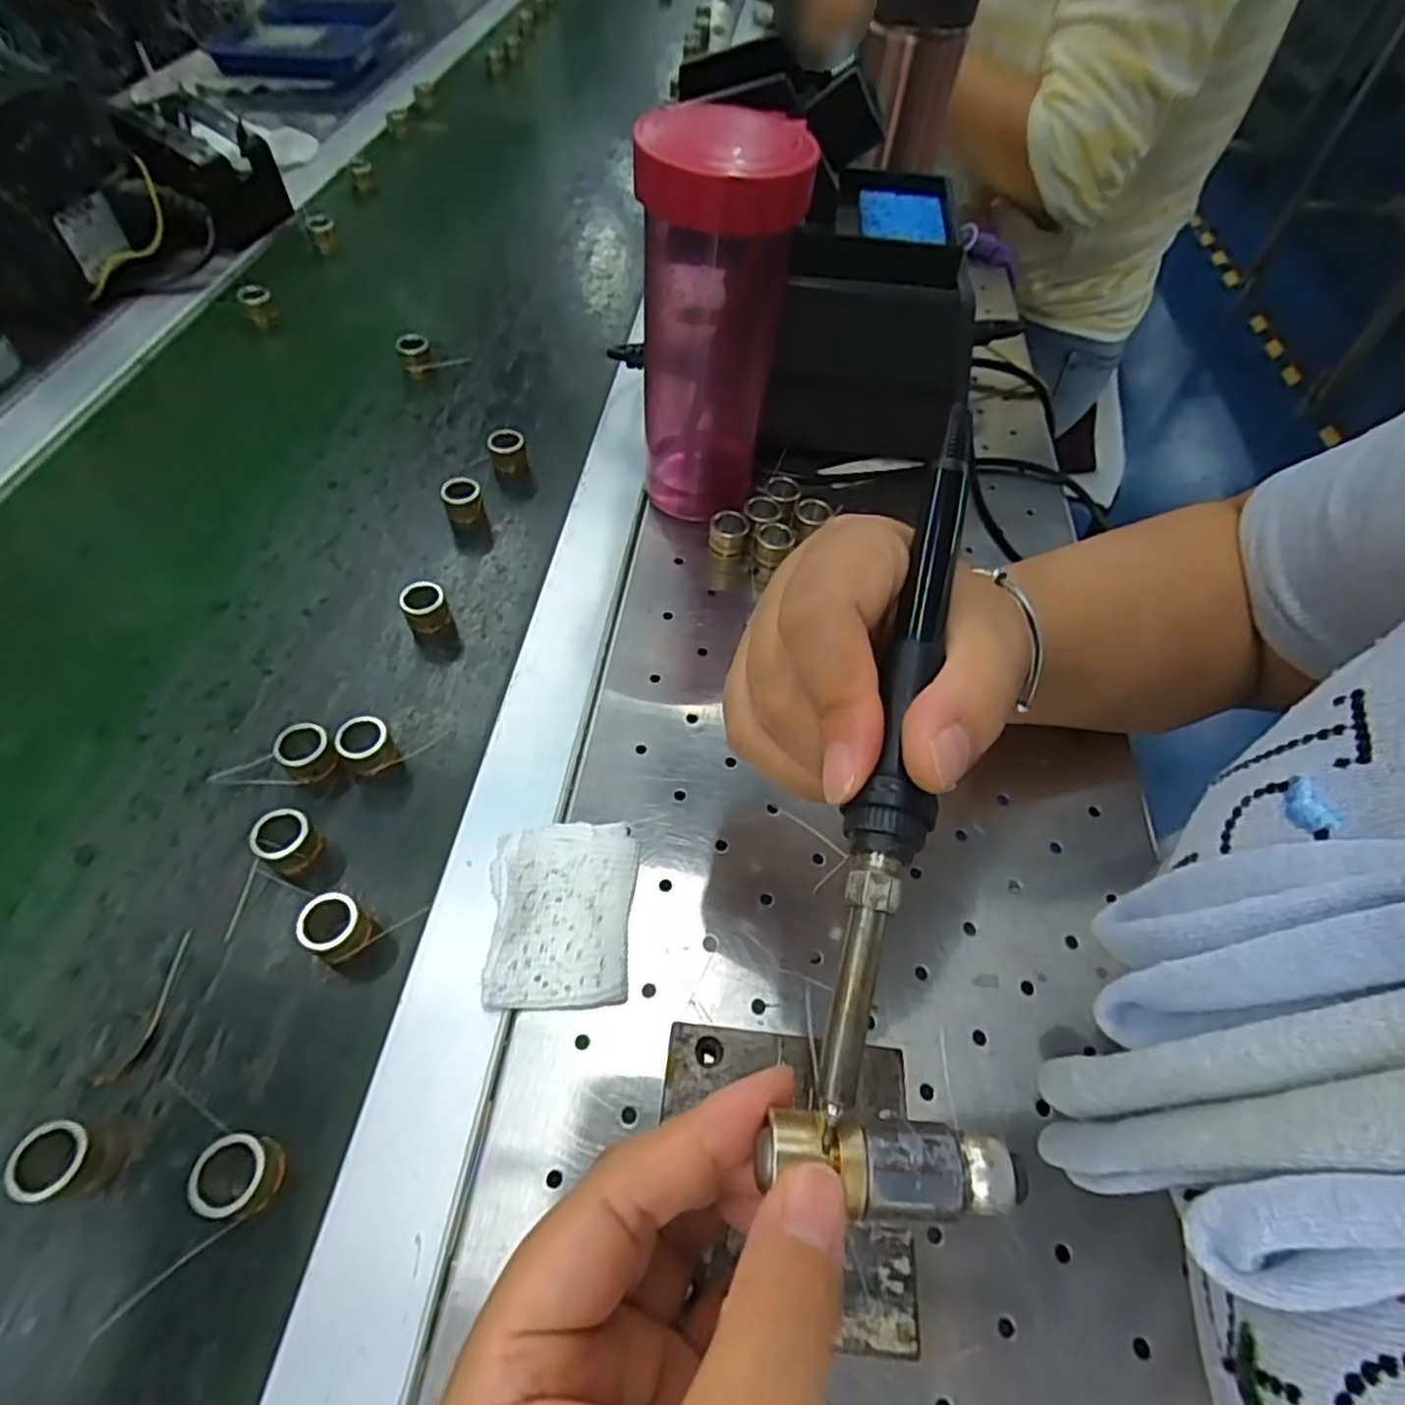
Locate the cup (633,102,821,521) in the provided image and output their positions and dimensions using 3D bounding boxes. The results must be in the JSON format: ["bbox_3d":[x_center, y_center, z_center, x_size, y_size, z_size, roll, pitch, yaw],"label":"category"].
[{"bbox_3d":[0.005,-0.167,0.352,0.069,0.178,0.073,2,54,-2],"label":"cup"}]

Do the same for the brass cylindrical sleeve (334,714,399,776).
[{"bbox_3d":[-0.138,0.019,0.301,0.019,0.020,0.019,2,54,-2],"label":"brass cylindrical sleeve"}]

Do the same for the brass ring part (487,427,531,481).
[{"bbox_3d":[-0.112,-0.142,0.424,0.020,0.024,0.023,-11,55,-11],"label":"brass ring part"}]

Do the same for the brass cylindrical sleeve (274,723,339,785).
[{"bbox_3d":[-0.160,0.021,0.298,0.019,0.019,0.021,-31,61,-23],"label":"brass cylindrical sleeve"}]

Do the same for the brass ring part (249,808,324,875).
[{"bbox_3d":[-0.155,0.053,0.274,0.020,0.021,0.019,2,54,-2],"label":"brass ring part"}]

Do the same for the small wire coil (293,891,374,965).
[{"bbox_3d":[-0.128,0.081,0.257,0.023,0.022,0.020,30,57,17],"label":"small wire coil"}]

